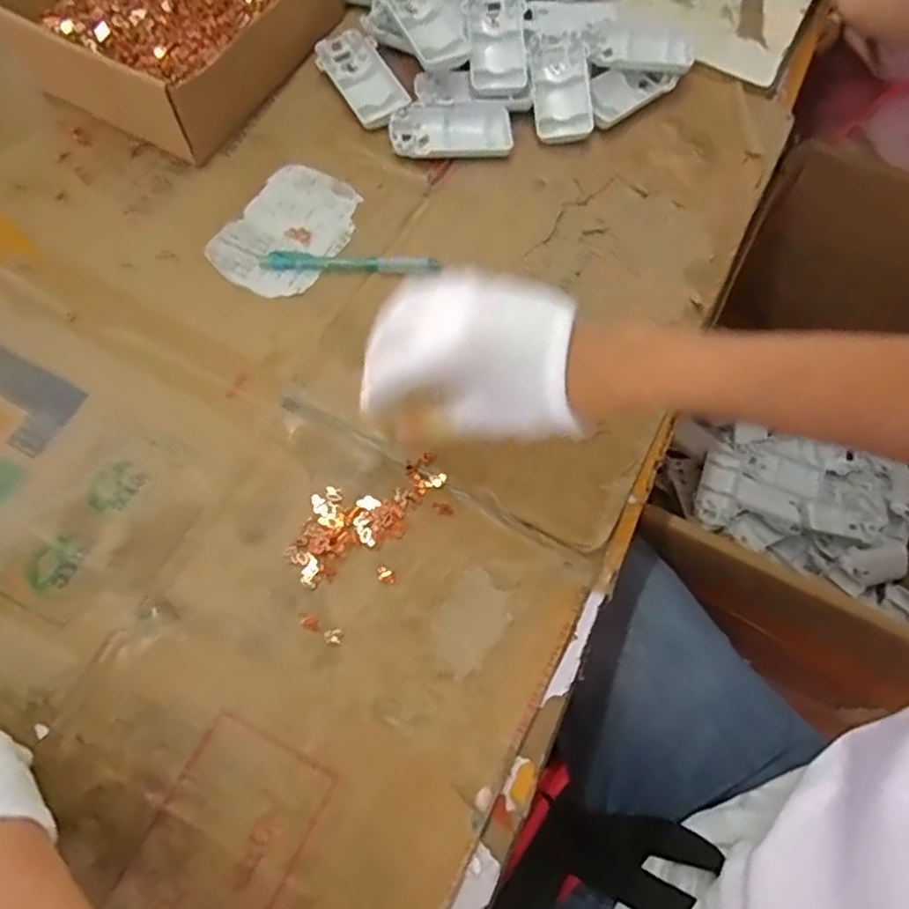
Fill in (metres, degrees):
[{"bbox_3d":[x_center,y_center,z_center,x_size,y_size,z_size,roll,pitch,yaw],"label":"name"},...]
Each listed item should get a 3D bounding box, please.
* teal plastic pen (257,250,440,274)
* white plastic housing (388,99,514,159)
[{"bbox_3d":[-0.078,-0.141,0.489,0.127,0.015,0.014,5,67,-1],"label":"teal plastic pen"},{"bbox_3d":[-0.003,-0.260,0.532,0.096,0.011,0.049,-5,68,-5],"label":"white plastic housing"}]

